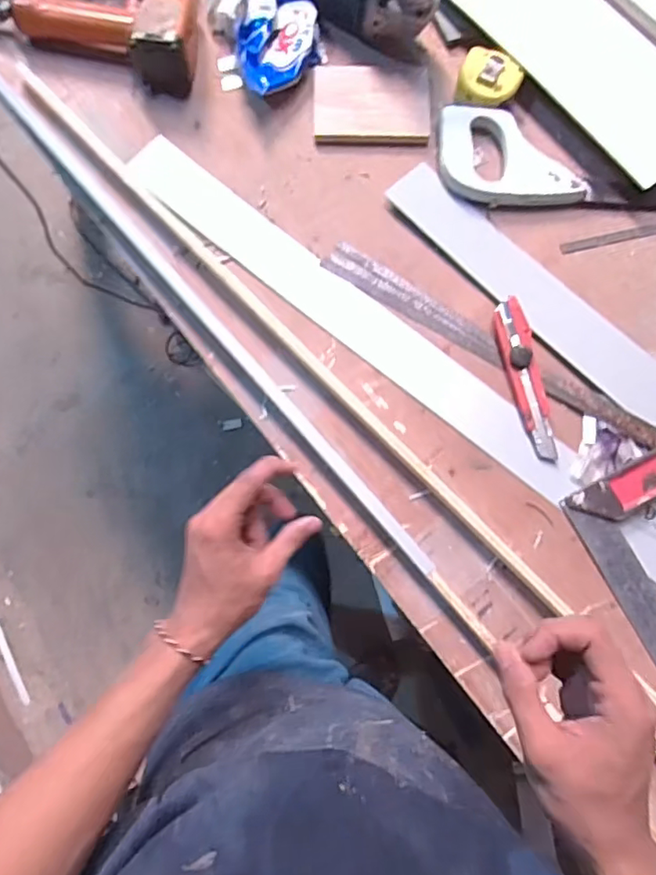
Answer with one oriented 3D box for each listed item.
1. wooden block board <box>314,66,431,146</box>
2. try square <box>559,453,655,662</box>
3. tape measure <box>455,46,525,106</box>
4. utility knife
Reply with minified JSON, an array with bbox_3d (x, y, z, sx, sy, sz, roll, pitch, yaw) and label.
[{"bbox_3d":[0.048,-0.368,0.624,0.125,0.012,0.090,1,79,-1],"label":"wooden block board"},{"bbox_3d":[0.346,0.160,0.524,0.121,0.016,0.289,-26,80,-6],"label":"try square"},{"bbox_3d":[0.178,-0.394,0.618,0.064,0.027,0.073,19,79,3],"label":"tape measure"},{"bbox_3d":[0.198,-0.060,0.564,0.035,0.014,0.163,-11,79,-3],"label":"utility knife"}]

